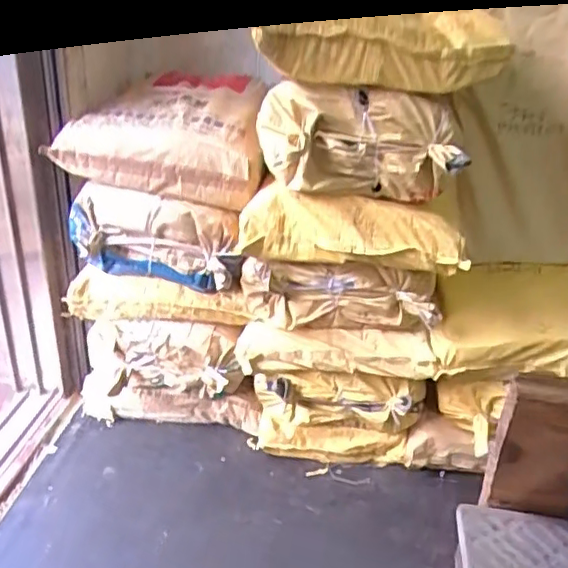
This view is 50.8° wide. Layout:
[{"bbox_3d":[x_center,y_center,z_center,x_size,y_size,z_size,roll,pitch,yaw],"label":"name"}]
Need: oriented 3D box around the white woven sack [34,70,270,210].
[{"bbox_3d":[-0.249,-0.347,1.374,0.439,0.193,0.373,6,28,4],"label":"white woven sack"}]

